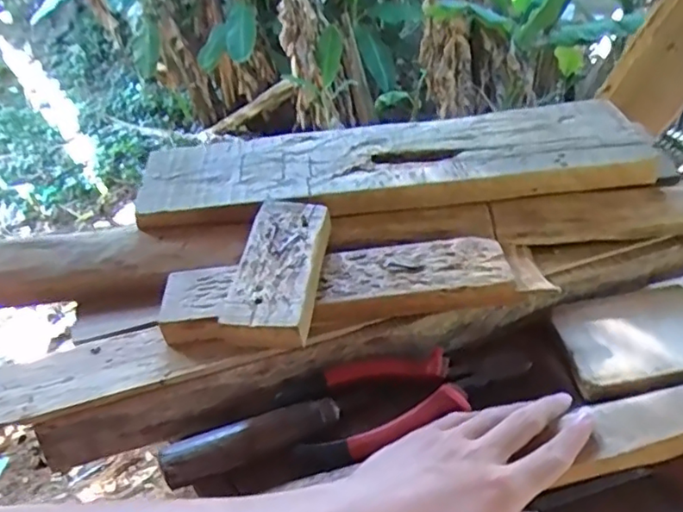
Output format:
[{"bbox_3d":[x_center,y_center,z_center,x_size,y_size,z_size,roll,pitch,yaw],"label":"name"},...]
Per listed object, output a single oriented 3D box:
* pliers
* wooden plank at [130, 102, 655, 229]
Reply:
[{"bbox_3d":[0.048,0.094,0.442,0.181,0.017,0.071,-18,41,-13],"label":"pliers"},{"bbox_3d":[0.044,-0.083,0.554,0.447,0.031,0.116,-6,40,1],"label":"wooden plank"}]

